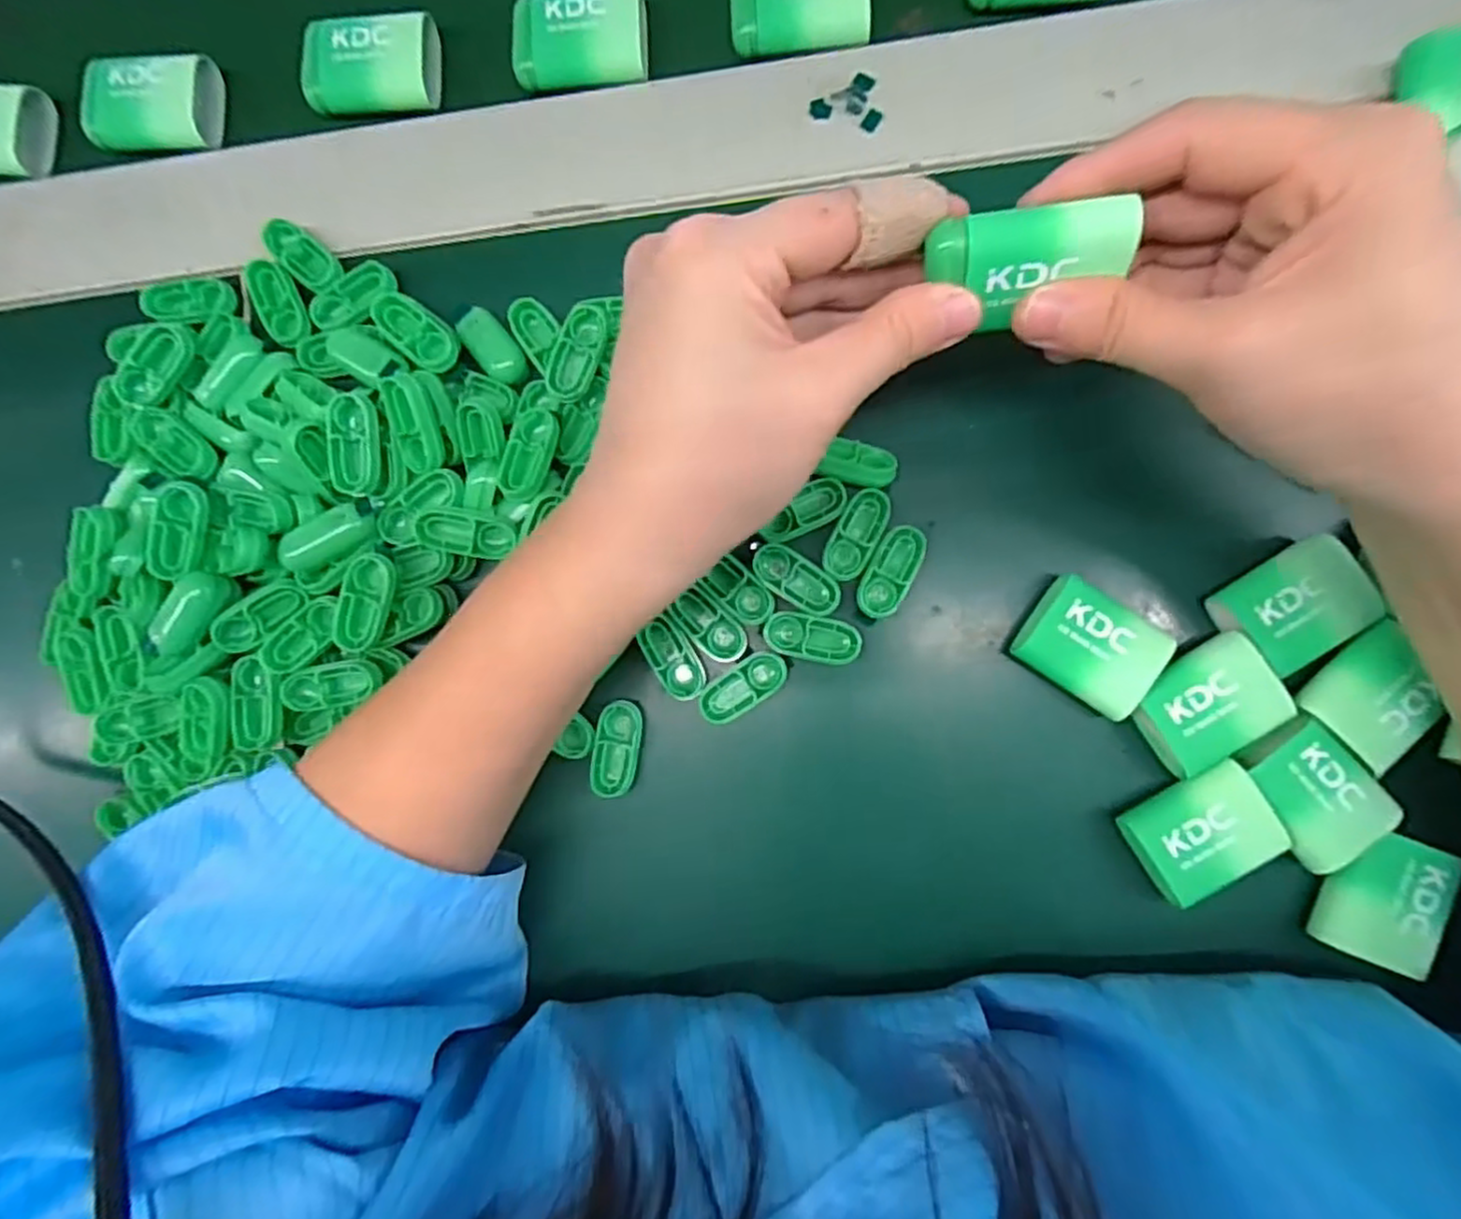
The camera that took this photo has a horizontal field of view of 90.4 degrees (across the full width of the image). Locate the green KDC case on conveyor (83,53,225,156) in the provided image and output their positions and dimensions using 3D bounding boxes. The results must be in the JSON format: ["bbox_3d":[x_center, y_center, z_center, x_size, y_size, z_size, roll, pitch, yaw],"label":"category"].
[{"bbox_3d":[-0.231,-0.201,0.290,0.050,0.015,0.034,-5,86,4],"label":"green KDC case on conveyor"}]

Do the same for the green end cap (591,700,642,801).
[{"bbox_3d":[-0.041,0.050,0.263,0.015,0.007,0.034,8,87,5],"label":"green end cap"}]

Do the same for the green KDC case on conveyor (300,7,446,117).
[{"bbox_3d":[-0.140,-0.211,0.284,0.050,0.019,0.035,-1,87,5],"label":"green KDC case on conveyor"}]

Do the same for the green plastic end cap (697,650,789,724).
[{"bbox_3d":[0.005,0.028,0.263,0.033,0.012,0.015,-35,85,2],"label":"green plastic end cap"}]

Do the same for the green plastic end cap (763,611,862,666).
[{"bbox_3d":[0.029,0.010,0.258,0.034,0.004,0.016,11,88,5],"label":"green plastic end cap"}]

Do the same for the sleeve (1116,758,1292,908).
[{"bbox_3d":[0.157,0.074,0.241,0.045,0.009,0.035,-36,85,2],"label":"sleeve"}]

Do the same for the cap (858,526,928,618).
[{"bbox_3d":[0.057,-0.013,0.257,0.016,0.004,0.033,27,89,5],"label":"cap"}]

